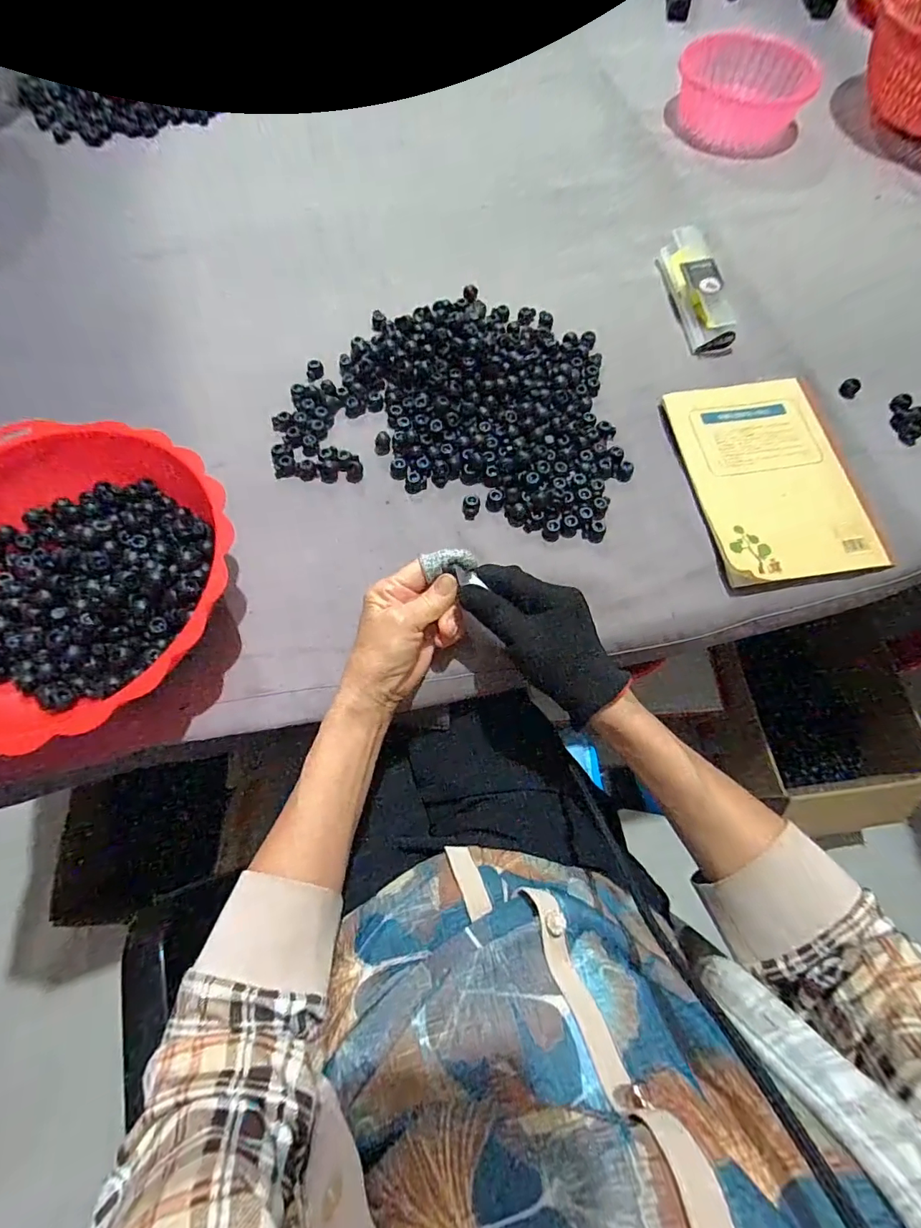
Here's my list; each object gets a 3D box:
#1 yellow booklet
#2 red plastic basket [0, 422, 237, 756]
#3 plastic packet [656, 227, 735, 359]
[{"bbox_3d":[0.280,-0.127,0.434,0.143,0.012,0.206,-7,69,-4],"label":"yellow booklet"},{"bbox_3d":[-0.284,-0.034,0.365,0.230,0.076,0.226,0,68,-1],"label":"red plastic basket"},{"bbox_3d":[0.254,-0.345,0.516,0.042,0.028,0.159,-7,69,-4],"label":"plastic packet"}]

